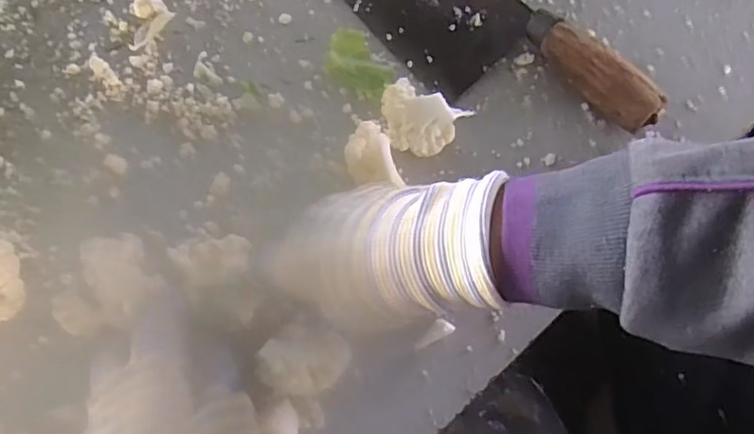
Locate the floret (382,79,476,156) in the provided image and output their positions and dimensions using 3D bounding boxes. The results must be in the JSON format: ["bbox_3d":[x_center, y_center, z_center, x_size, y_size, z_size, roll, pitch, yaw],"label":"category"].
[{"bbox_3d":[0.026,-0.056,0.352,0.049,0.028,0.036,20,74,7],"label":"floret"}]

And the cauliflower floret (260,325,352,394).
[{"bbox_3d":[-0.038,0.078,0.311,0.042,0.031,0.035,9,73,3],"label":"cauliflower floret"}]

